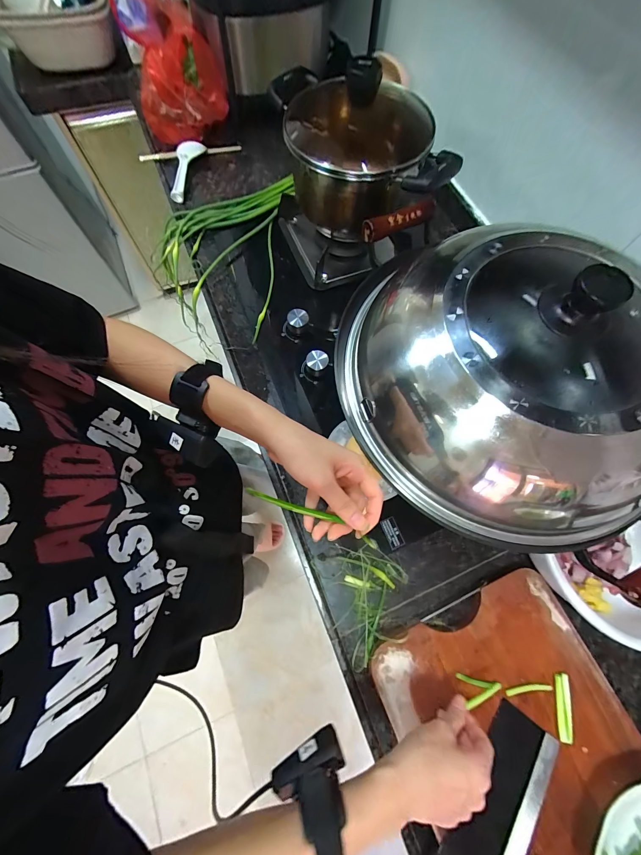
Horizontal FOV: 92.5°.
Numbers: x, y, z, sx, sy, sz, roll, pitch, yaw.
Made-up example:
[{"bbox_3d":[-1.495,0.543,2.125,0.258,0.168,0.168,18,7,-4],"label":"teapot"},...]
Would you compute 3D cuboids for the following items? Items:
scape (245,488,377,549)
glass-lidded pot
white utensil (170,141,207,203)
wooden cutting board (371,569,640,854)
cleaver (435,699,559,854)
[{"bbox_3d":[-0.027,0.089,0.331,0.181,0.036,0.007,12,67,34],"label":"scape"},{"bbox_3d":[0.061,-0.432,0.484,0.243,0.171,0.215,0,71,-2],"label":"glass-lidded pot"},{"bbox_3d":[-0.296,-0.561,0.666,0.047,0.029,0.151,13,83,2],"label":"white utensil"},{"bbox_3d":[0.262,0.421,0.375,0.273,0.028,0.388,-21,73,-9],"label":"wooden cutting board"},{"bbox_3d":[0.179,0.479,0.343,0.083,0.026,0.289,38,73,10],"label":"cleaver"}]

